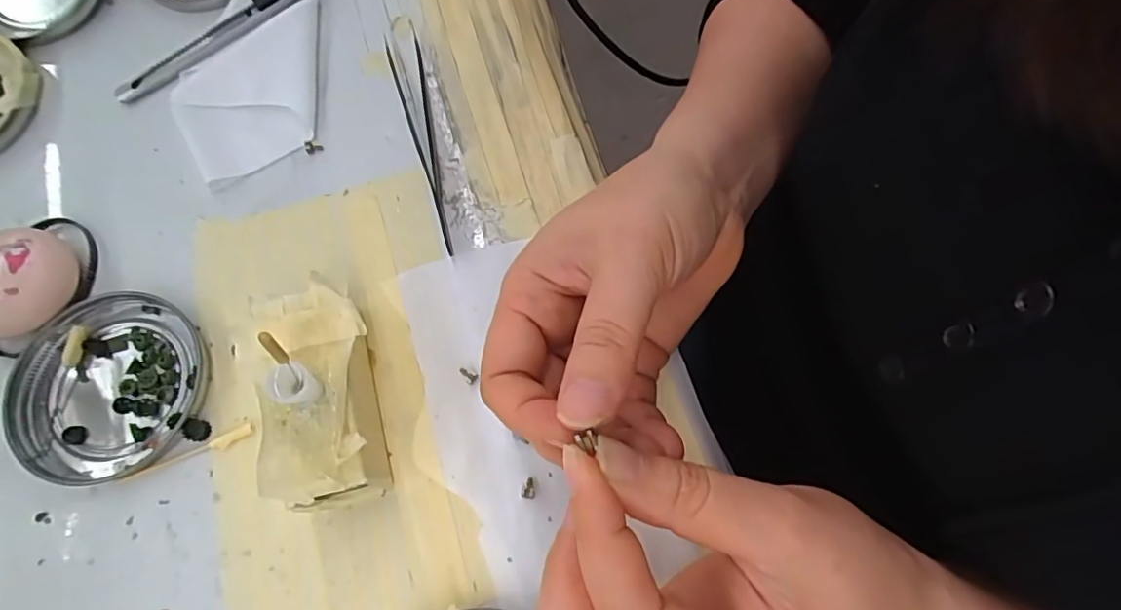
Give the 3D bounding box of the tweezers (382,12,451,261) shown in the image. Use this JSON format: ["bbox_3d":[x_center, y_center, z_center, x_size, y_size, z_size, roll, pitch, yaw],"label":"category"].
[{"bbox_3d":[-0.069,-0.090,0.282,0.016,0.005,0.144,-16,72,-5],"label":"tweezers"}]

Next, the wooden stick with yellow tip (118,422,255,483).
[{"bbox_3d":[-0.154,0.062,0.234,0.055,0.004,0.007,-24,73,-7],"label":"wooden stick with yellow tip"}]

